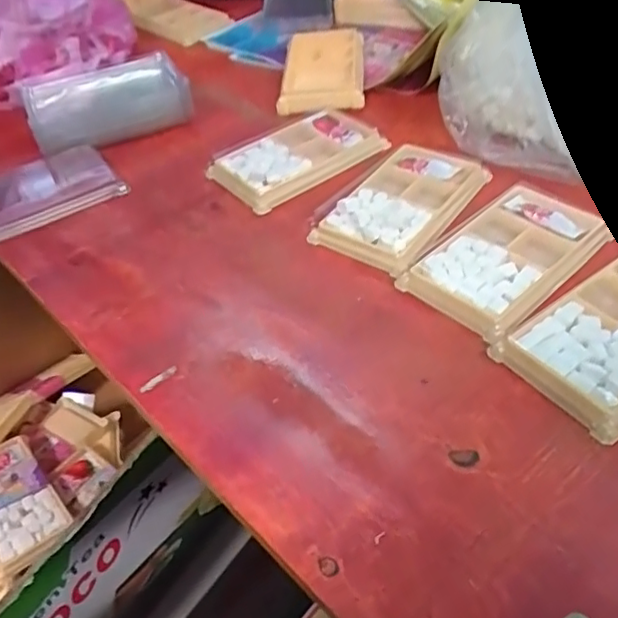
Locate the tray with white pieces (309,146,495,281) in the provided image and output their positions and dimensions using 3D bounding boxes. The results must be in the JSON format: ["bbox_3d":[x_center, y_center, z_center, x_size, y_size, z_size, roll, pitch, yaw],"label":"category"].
[{"bbox_3d":[0.070,-0.082,0.454,0.079,0.014,0.136,24,53,26],"label":"tray with white pieces"}]

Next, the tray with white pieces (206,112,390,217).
[{"bbox_3d":[-0.012,-0.132,0.512,0.132,0.017,0.079,-32,51,-24],"label":"tray with white pieces"}]

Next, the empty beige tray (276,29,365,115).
[{"bbox_3d":[0.015,-0.245,0.613,0.079,0.021,0.148,-1,45,6],"label":"empty beige tray"}]

